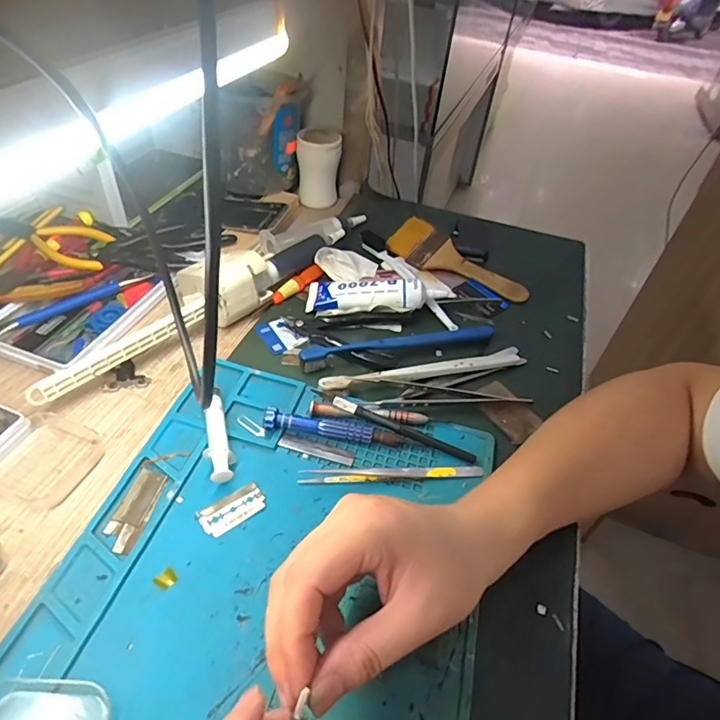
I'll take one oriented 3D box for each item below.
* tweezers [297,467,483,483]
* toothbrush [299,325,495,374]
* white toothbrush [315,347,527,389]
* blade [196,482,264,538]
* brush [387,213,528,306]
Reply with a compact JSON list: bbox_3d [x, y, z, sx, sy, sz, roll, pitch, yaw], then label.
[{"bbox_3d":[0.024,0.082,0.362,0.132,0.009,0.010,0,45,-6],"label":"tweezers"},{"bbox_3d":[0.037,-0.019,0.453,0.184,0.015,0.027,-10,47,-15],"label":"toothbrush"},{"bbox_3d":[0.060,0.008,0.436,0.190,0.009,0.021,-10,47,-16],"label":"white toothbrush"},{"bbox_3d":[-0.086,0.100,0.335,0.044,0.004,0.022,-26,53,-29],"label":"blade"},{"bbox_3d":[0.112,-0.112,0.555,0.161,0.025,0.057,29,49,21],"label":"brush"}]

